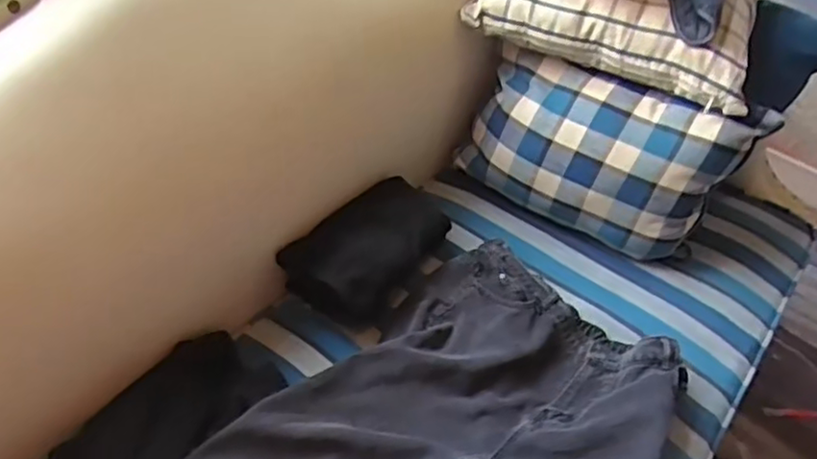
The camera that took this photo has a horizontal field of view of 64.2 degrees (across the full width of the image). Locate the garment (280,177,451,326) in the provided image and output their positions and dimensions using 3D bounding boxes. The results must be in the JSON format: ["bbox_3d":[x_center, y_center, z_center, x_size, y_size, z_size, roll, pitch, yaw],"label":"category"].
[{"bbox_3d":[-0.057,0.026,1.020,0.148,0.108,0.278,30,50,19],"label":"garment"}]

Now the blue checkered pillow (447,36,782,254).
[{"bbox_3d":[0.314,-0.133,1.100,0.435,0.277,0.140,25,17,16],"label":"blue checkered pillow"}]

